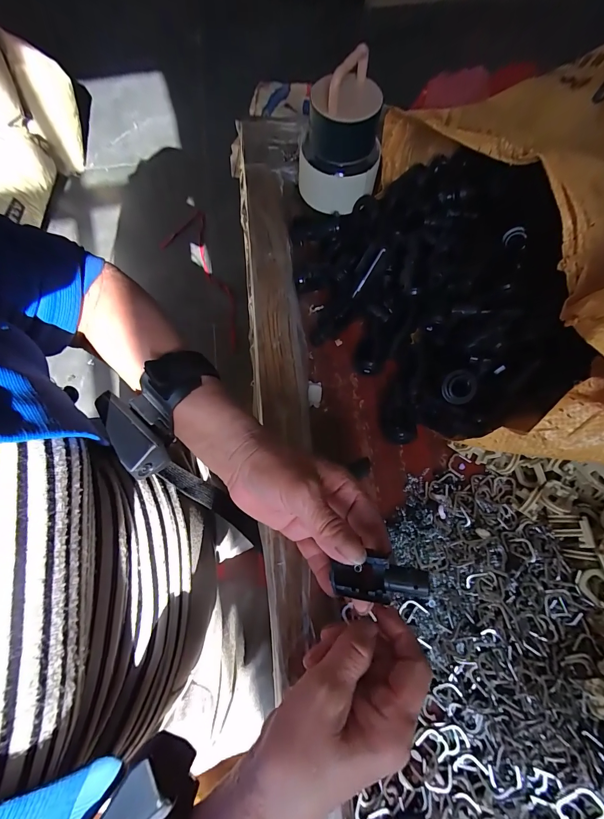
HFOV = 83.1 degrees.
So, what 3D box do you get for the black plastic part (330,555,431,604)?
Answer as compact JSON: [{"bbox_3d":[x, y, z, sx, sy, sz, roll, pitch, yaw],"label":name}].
[{"bbox_3d":[0.042,0.096,0.192,0.056,0.015,0.022,-16,67,31],"label":"black plastic part"}]

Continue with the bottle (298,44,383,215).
[{"bbox_3d":[0.035,-0.247,0.316,0.074,0.110,0.064,-7,71,-1],"label":"bottle"}]

